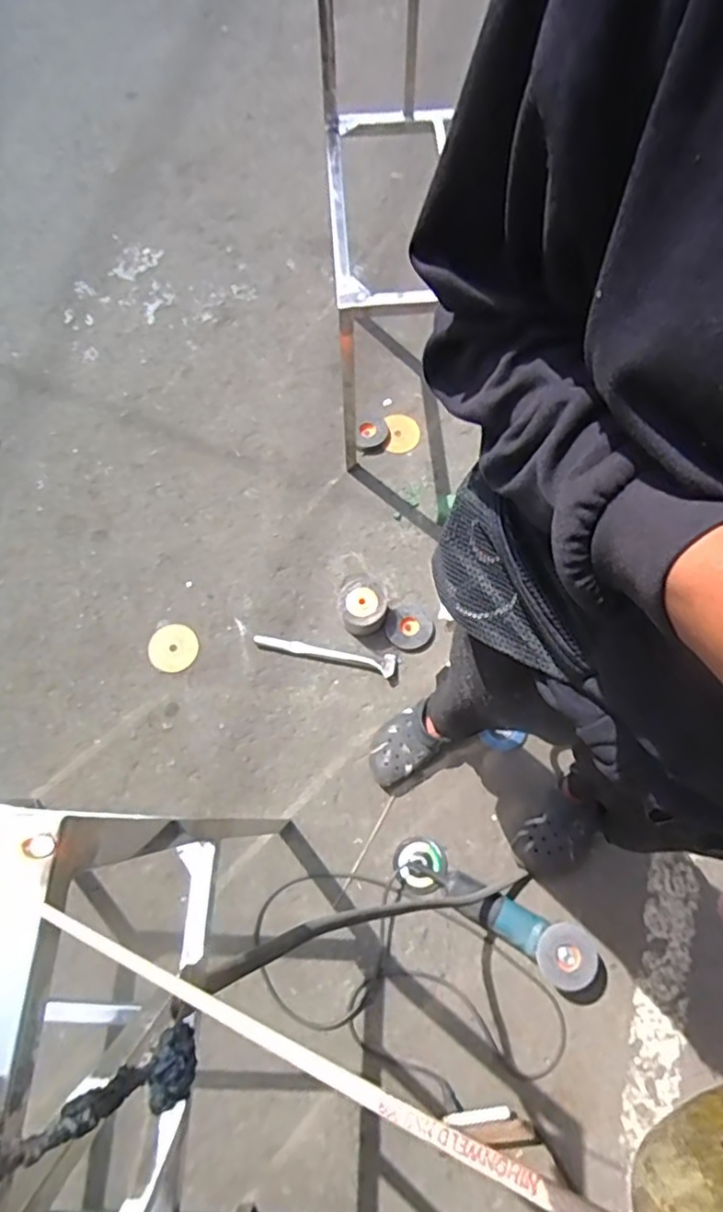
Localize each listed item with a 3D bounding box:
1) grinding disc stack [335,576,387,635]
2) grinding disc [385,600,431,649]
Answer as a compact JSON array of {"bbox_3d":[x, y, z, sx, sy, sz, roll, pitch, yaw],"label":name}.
[{"bbox_3d":[-0.004,-0.006,1.310,0.110,0.076,0.098,37,76,13],"label":"grinding disc stack"},{"bbox_3d":[0.100,0.040,1.326,0.097,0.011,0.101,-1,71,2],"label":"grinding disc"}]

